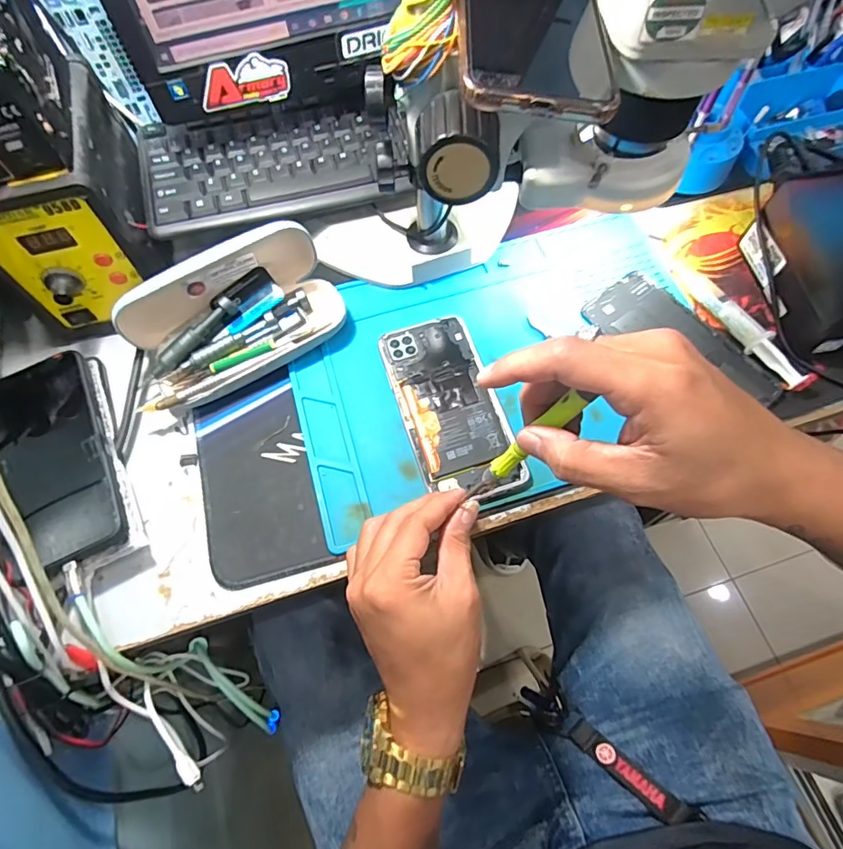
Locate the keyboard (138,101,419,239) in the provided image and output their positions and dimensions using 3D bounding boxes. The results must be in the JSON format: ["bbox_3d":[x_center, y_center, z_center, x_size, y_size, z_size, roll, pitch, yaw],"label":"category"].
[{"bbox_3d":[-0.126,-0.230,0.451,0.227,0.025,0.114,-12,65,-4],"label":"keyboard"}]

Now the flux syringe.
[{"bbox_3d":[0.262,-0.080,0.415,0.028,0.017,0.133,-35,69,-14],"label":"flux syringe"}]

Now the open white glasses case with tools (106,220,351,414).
[{"bbox_3d":[-0.147,-0.083,0.403,0.162,0.070,0.088,-32,68,-12],"label":"open white glasses case with tools"}]

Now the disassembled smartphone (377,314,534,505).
[{"bbox_3d":[0.022,-0.014,0.394,0.074,0.008,0.155,-19,67,-7],"label":"disassembled smartphone"}]

